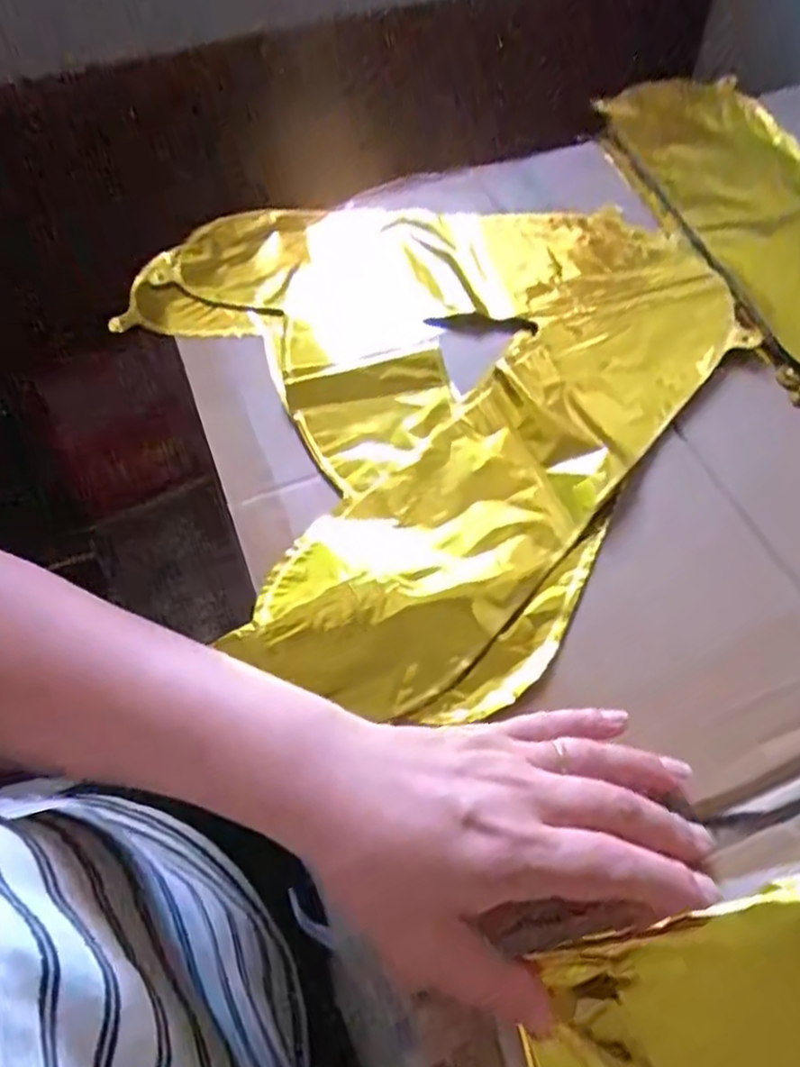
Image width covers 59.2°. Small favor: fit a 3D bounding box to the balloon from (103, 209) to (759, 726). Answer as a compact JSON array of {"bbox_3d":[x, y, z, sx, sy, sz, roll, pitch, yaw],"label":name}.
[{"bbox_3d":[0.037,-0.105,0.432,0.335,0.026,0.385,-22,56,-11],"label":"balloon"}]

